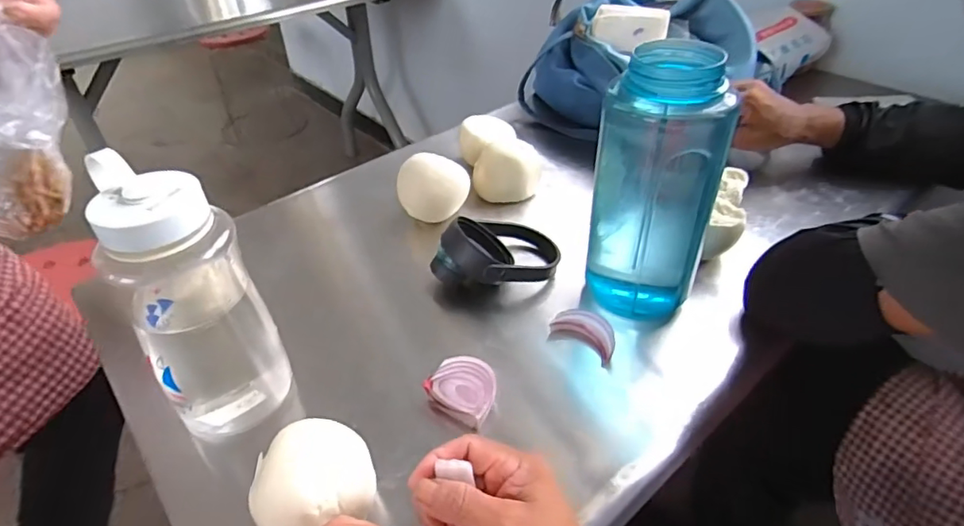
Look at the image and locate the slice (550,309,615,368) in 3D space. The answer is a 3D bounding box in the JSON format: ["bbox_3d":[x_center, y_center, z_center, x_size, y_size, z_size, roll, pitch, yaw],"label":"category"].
[{"bbox_3d":[0.096,0.063,0.509,0.067,0.025,0.024,32,51,33],"label":"slice"}]

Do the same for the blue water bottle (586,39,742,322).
[{"bbox_3d":[0.145,-0.055,0.475,0.088,0.229,0.083,-10,41,-9],"label":"blue water bottle"}]

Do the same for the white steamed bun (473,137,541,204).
[{"bbox_3d":[0.031,-0.116,0.692,0.072,0.057,0.072,-1,40,1],"label":"white steamed bun"}]

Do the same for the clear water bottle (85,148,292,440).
[{"bbox_3d":[-0.217,0.031,0.416,0.084,0.206,0.079,-28,47,-27],"label":"clear water bottle"}]

